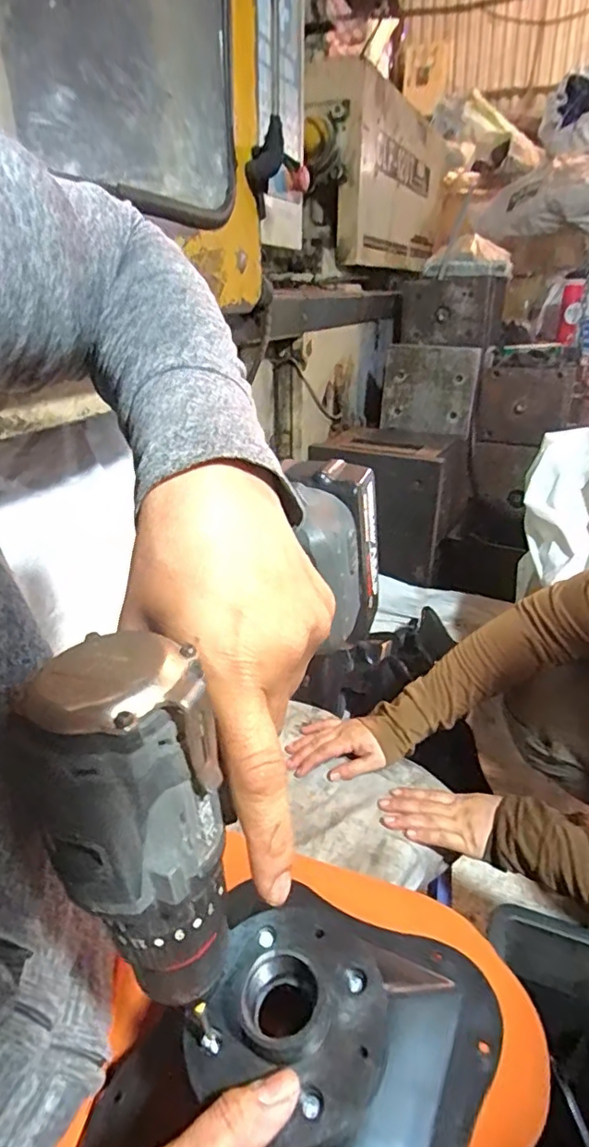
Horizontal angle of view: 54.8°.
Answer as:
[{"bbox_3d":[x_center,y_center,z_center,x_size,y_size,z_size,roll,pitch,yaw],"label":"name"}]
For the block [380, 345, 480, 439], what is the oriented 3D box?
[{"bbox_3d":[0.363,-0.498,1.578,0.254,0.230,0.036,18,40,33],"label":"block"}]

